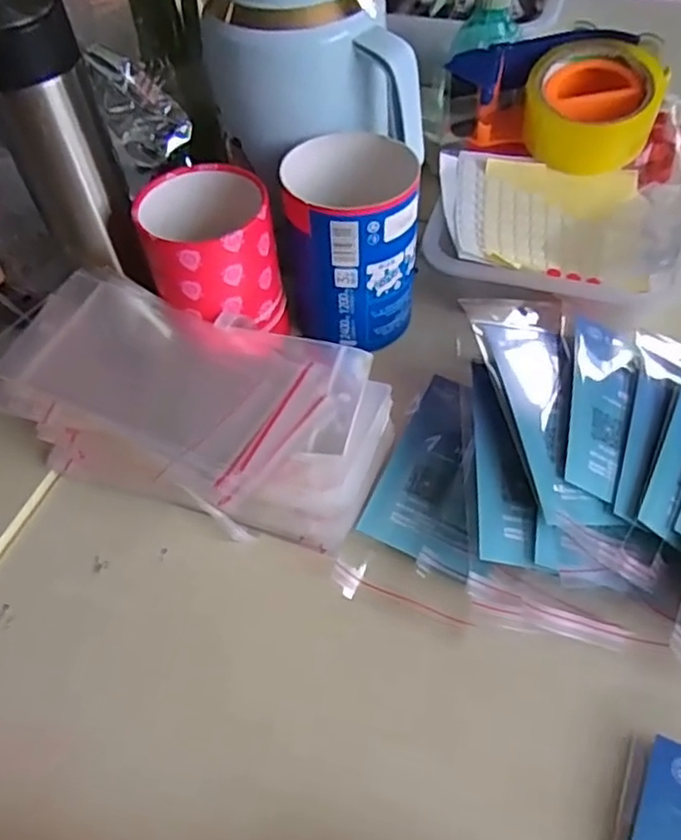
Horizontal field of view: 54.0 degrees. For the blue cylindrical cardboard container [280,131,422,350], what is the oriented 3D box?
[{"bbox_3d":[0.006,-0.126,0.481,0.088,0.119,0.096,-2,52,3],"label":"blue cylindrical cardboard container"}]

